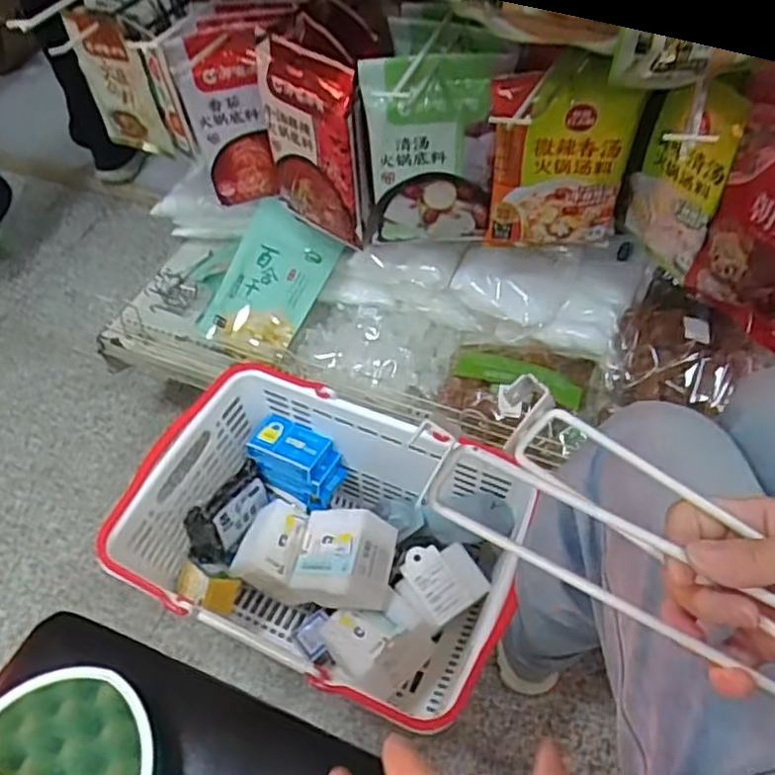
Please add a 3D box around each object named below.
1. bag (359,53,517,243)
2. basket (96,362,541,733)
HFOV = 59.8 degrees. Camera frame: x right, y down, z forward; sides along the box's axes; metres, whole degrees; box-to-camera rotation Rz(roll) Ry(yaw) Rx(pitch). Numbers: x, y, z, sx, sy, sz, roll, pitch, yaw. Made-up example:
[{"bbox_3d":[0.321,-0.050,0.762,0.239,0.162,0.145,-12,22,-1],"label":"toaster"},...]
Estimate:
[{"bbox_3d":[0.048,-0.264,0.772,0.146,0.253,0.056,5,64,6],"label":"bag"},{"bbox_3d":[-0.075,0.210,0.858,0.434,0.245,0.315,21,56,17],"label":"basket"}]

